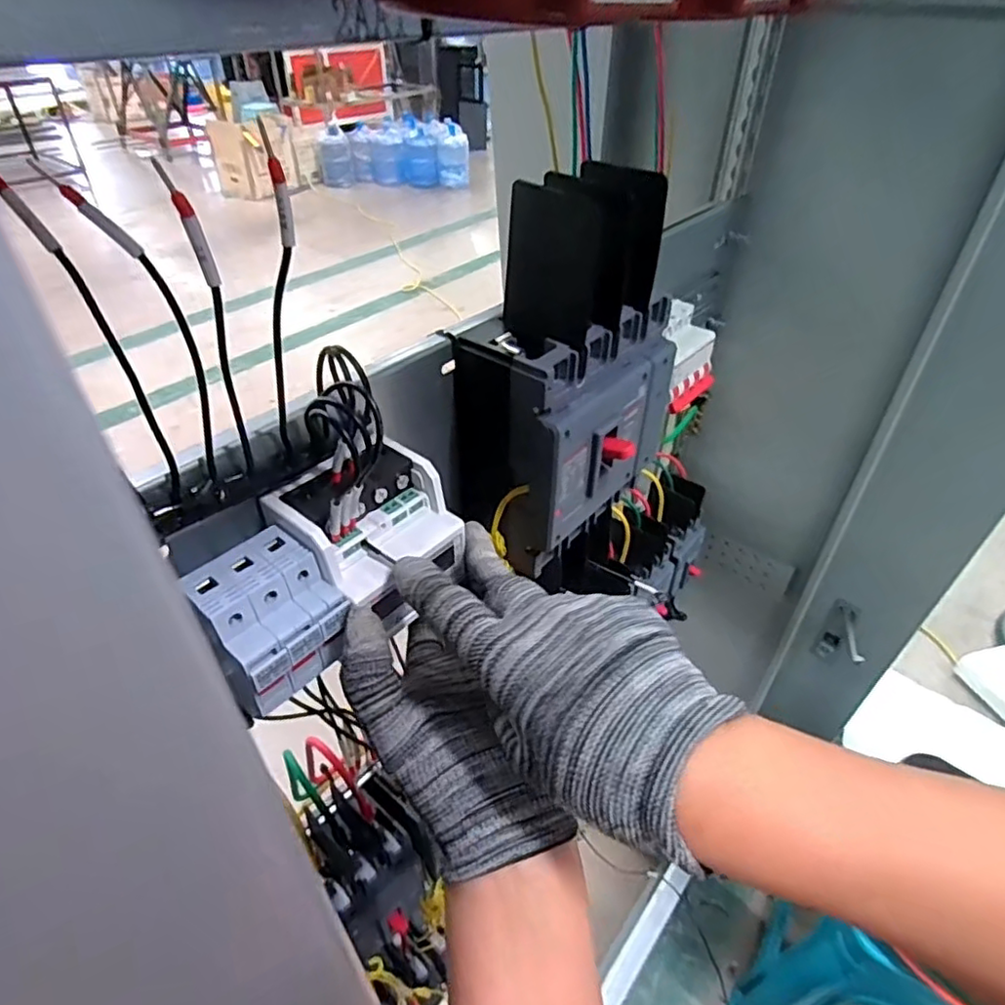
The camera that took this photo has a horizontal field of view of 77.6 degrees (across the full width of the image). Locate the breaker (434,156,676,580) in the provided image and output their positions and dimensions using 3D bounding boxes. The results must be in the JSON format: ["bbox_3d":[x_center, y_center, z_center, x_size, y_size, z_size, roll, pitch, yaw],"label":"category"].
[{"bbox_3d":[0.046,-0.079,0.410,0.089,0.219,0.159,27,47,28],"label":"breaker"}]

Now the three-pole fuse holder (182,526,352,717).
[{"bbox_3d":[-0.108,0.057,0.292,0.051,0.059,0.057,31,49,31],"label":"three-pole fuse holder"}]

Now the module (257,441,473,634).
[{"bbox_3d":[-0.064,0.012,0.319,0.071,0.056,0.076,27,47,28],"label":"module"}]

